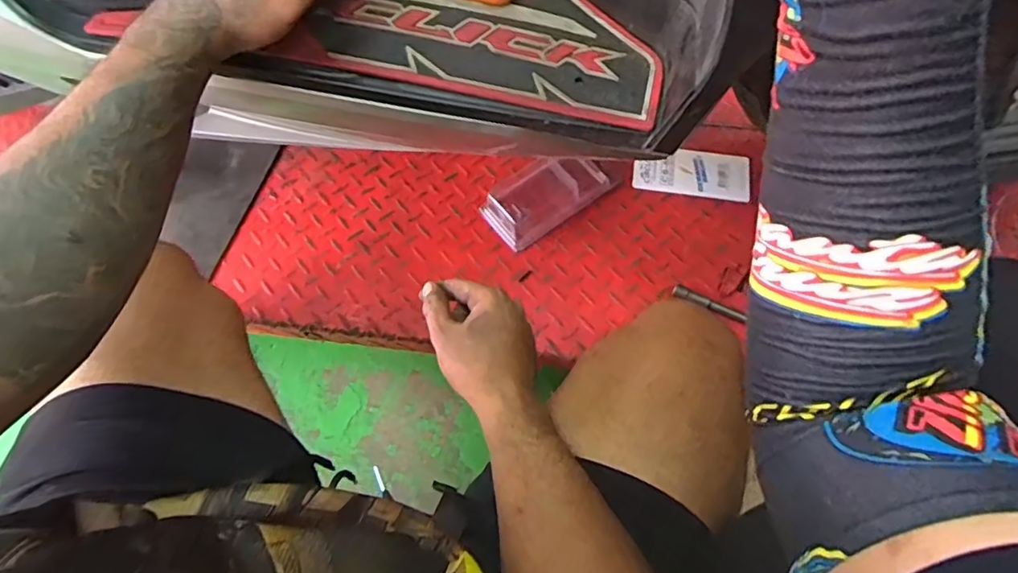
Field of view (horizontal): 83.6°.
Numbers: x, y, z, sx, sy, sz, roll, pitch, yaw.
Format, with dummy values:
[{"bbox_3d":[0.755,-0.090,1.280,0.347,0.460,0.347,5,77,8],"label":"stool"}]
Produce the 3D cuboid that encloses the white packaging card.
[{"bbox_3d":[0.239,-0.151,0.746,0.148,0.004,0.074,10,68,6],"label":"white packaging card"}]

